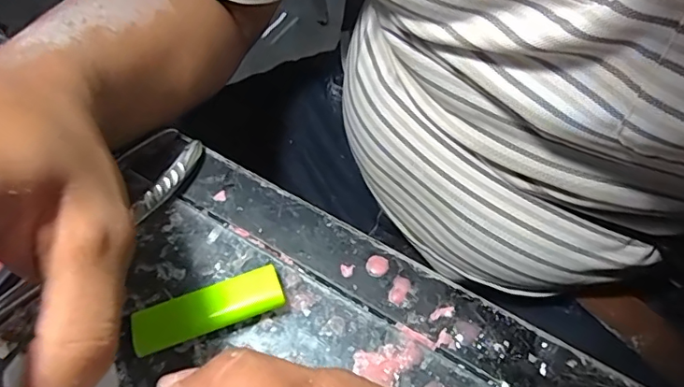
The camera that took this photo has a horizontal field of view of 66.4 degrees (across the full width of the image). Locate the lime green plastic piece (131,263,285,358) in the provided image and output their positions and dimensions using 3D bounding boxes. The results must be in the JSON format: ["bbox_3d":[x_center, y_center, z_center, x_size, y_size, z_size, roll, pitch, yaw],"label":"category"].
[{"bbox_3d":[-0.061,0.054,0.242,0.066,0.013,0.023,-19,59,-12],"label":"lime green plastic piece"}]

